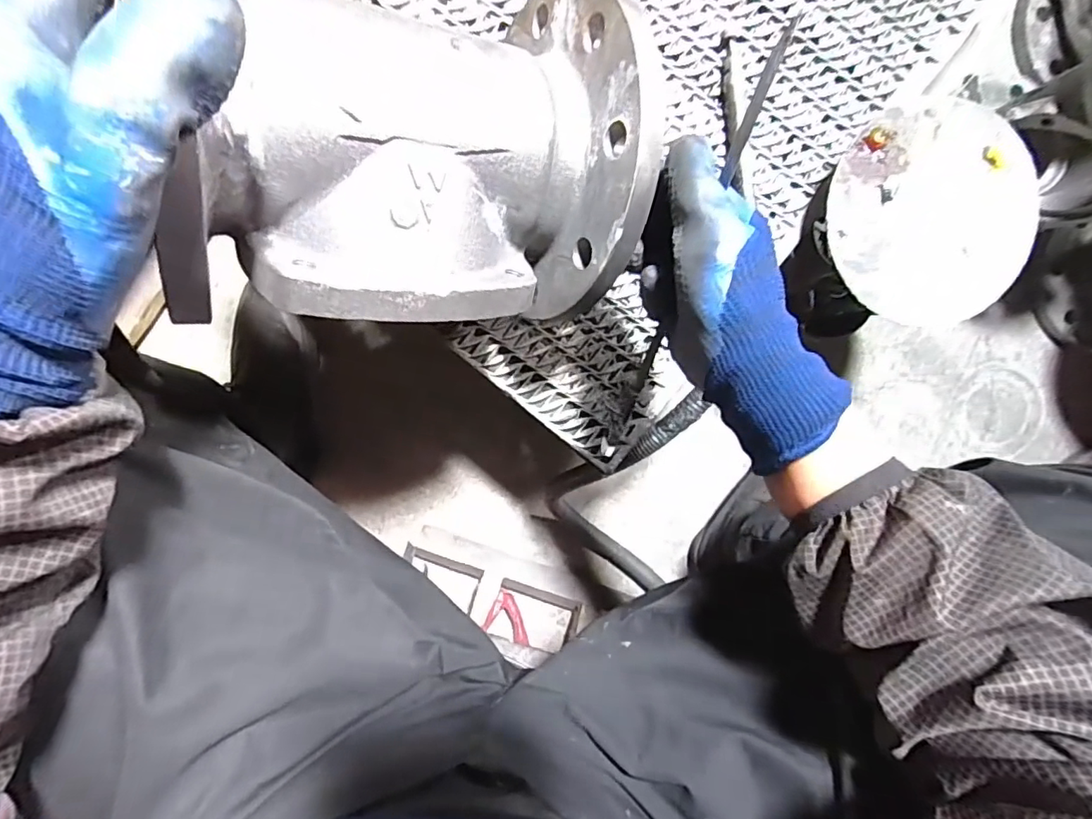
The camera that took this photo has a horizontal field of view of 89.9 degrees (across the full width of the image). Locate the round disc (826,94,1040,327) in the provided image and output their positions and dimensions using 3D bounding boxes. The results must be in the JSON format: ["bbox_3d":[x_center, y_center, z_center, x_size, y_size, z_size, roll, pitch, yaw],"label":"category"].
[{"bbox_3d":[0.298,-0.150,0.421,0.157,0.018,0.166,0,95,-2],"label":"round disc"}]

